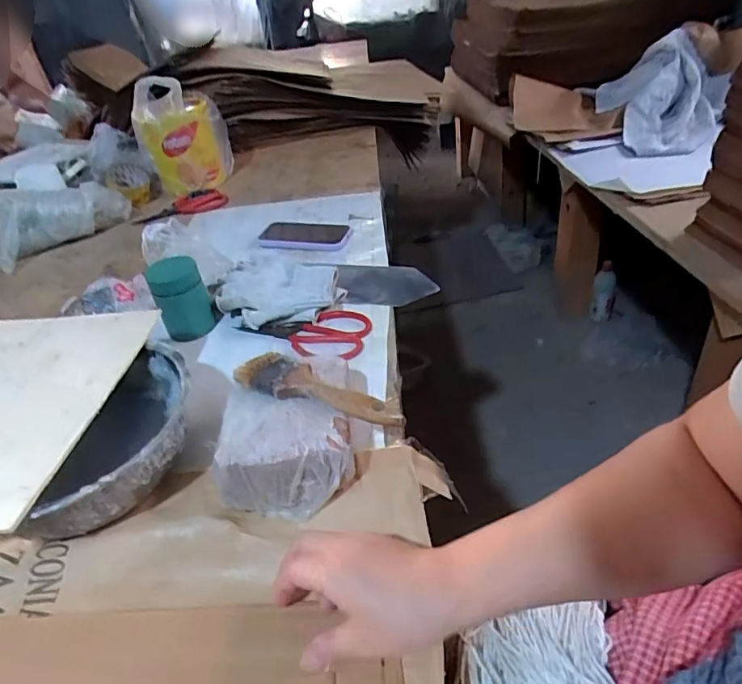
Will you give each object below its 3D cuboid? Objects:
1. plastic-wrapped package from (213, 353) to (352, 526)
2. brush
[{"bbox_3d":[-0.072,0.083,0.468,0.115,0.058,0.139,-7,39,1],"label":"plastic-wrapped package"},{"bbox_3d":[-0.047,0.042,0.459,0.168,0.018,0.040,17,44,27],"label":"brush"}]

